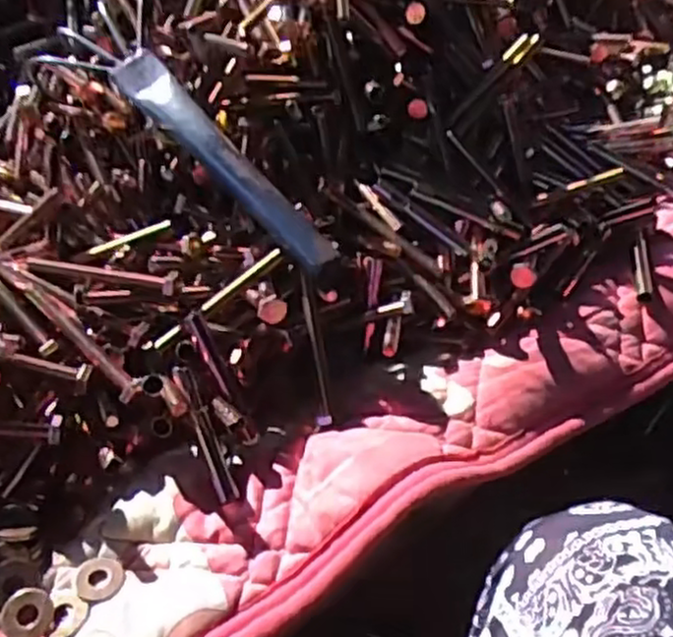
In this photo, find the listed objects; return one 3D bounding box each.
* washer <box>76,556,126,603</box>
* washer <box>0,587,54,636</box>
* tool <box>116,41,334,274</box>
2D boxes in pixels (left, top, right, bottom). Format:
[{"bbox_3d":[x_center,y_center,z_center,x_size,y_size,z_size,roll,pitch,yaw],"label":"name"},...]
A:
[{"bbox_3d":[-0.123,0.136,0.377,0.024,0.004,0.025,-13,44,-12],"label":"washer"},{"bbox_3d":[-0.155,0.149,0.363,0.024,0.006,0.025,-7,43,-5],"label":"washer"},{"bbox_3d":[-0.081,-0.108,0.487,0.028,0.022,0.213,-34,71,-30],"label":"tool"}]

